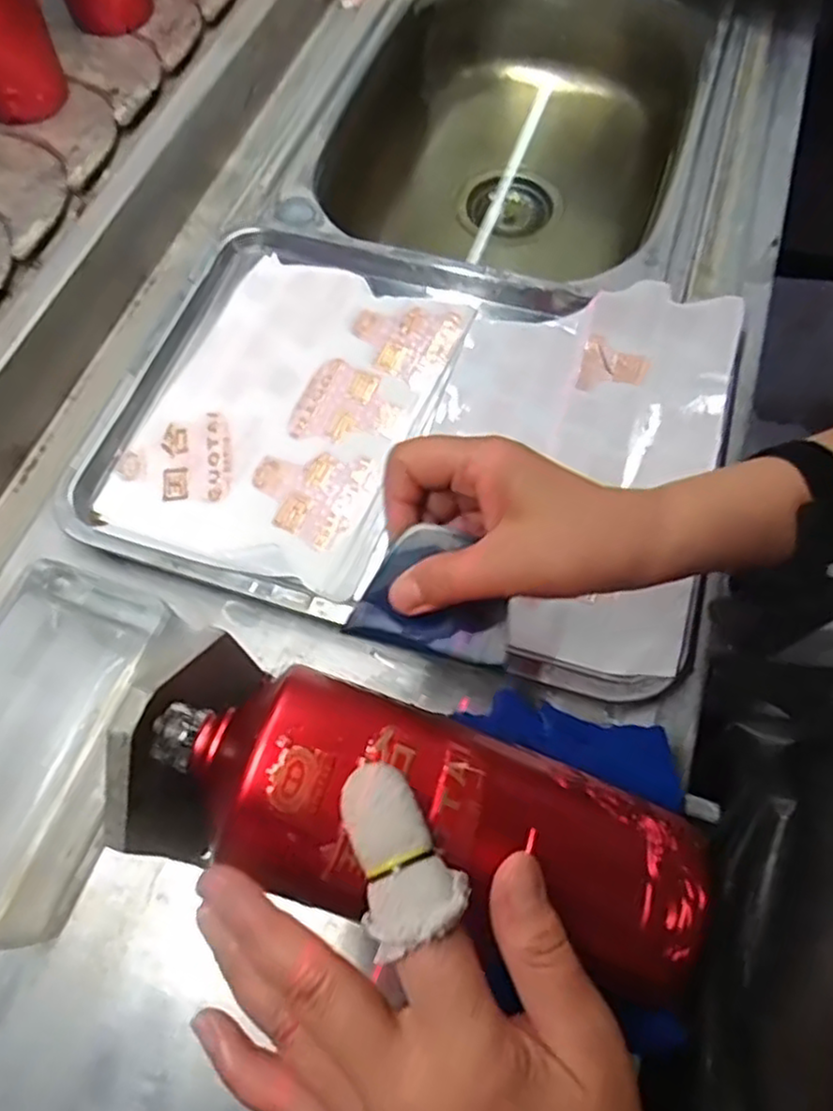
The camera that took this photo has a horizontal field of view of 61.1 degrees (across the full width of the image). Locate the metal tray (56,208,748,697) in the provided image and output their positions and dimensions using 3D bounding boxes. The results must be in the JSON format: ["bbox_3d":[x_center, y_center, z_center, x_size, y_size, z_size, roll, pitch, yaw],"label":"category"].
[{"bbox_3d":[-0.003,-0.087,0.456,0.375,0.040,0.284,16,67,5],"label":"metal tray"}]

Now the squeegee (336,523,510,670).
[{"bbox_3d":[0.011,0.018,0.320,0.072,0.005,0.057,13,105,-6],"label":"squeegee"}]

